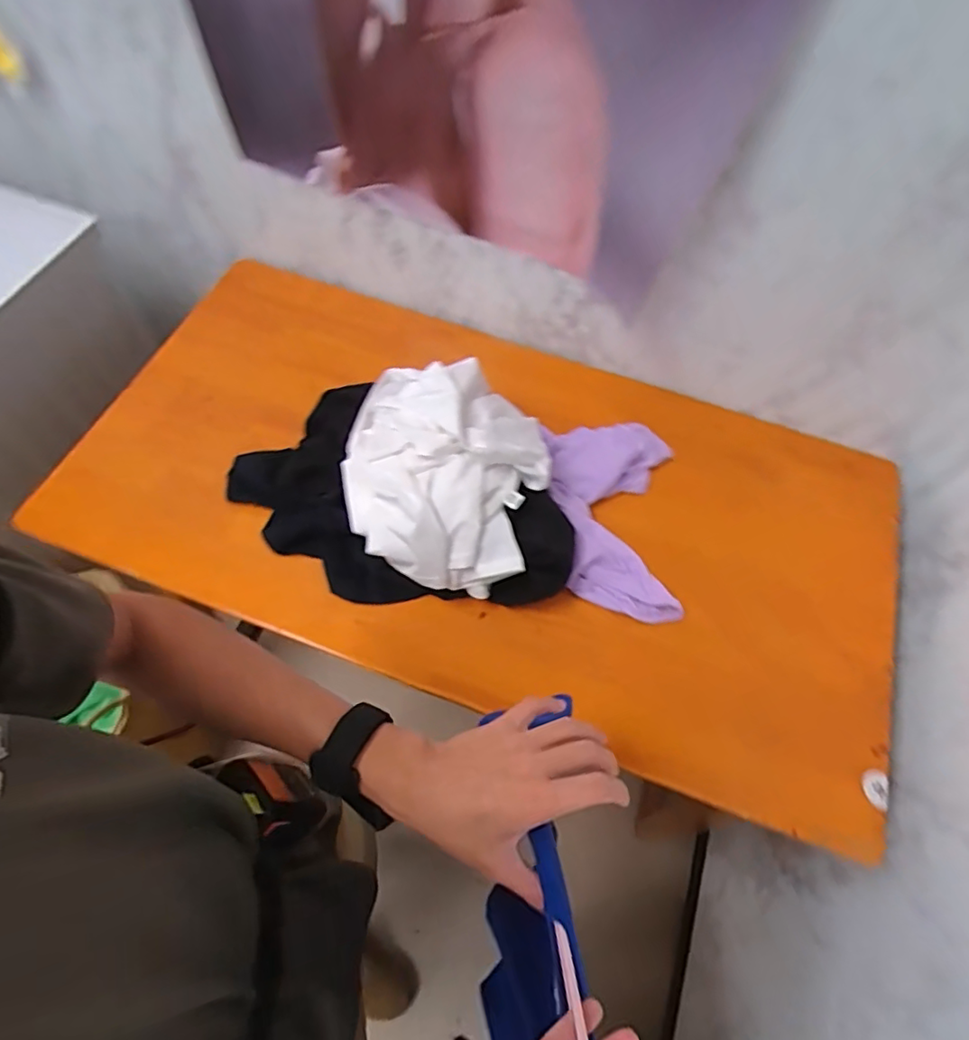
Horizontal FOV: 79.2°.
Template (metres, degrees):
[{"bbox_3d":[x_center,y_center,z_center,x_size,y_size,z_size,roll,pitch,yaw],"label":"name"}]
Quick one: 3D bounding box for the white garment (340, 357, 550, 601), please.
[{"bbox_3d":[-0.053,-0.071,0.747,0.258,0.110,0.285,8,63,1],"label":"white garment"}]

